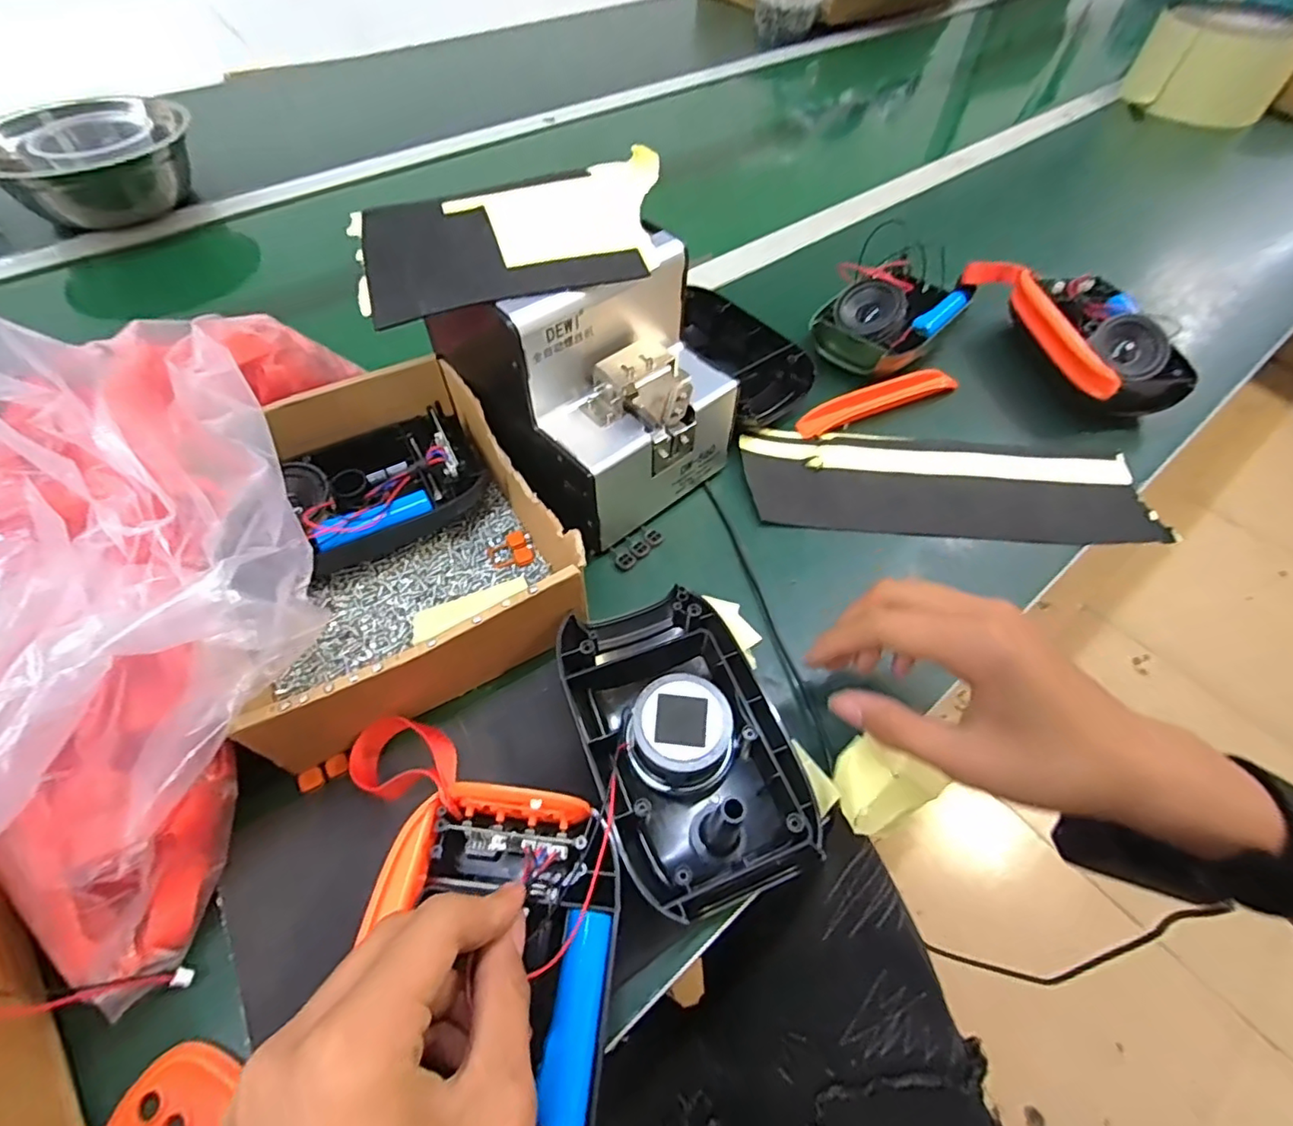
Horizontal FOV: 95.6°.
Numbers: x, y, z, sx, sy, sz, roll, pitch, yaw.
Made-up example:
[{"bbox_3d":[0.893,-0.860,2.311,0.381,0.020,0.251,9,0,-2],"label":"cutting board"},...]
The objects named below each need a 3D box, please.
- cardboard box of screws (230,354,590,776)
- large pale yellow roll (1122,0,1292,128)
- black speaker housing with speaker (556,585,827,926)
[{"bbox_3d":[-0.157,-0.019,0.354,0.177,0.061,0.223,-26,59,-18],"label":"cardboard box of screws"},{"bbox_3d":[0.821,-0.715,0.859,0.195,0.120,0.215,29,59,19],"label":"large pale yellow roll"},{"bbox_3d":[0.018,0.089,0.302,0.096,0.038,0.153,-17,56,-13],"label":"black speaker housing with speaker"}]

